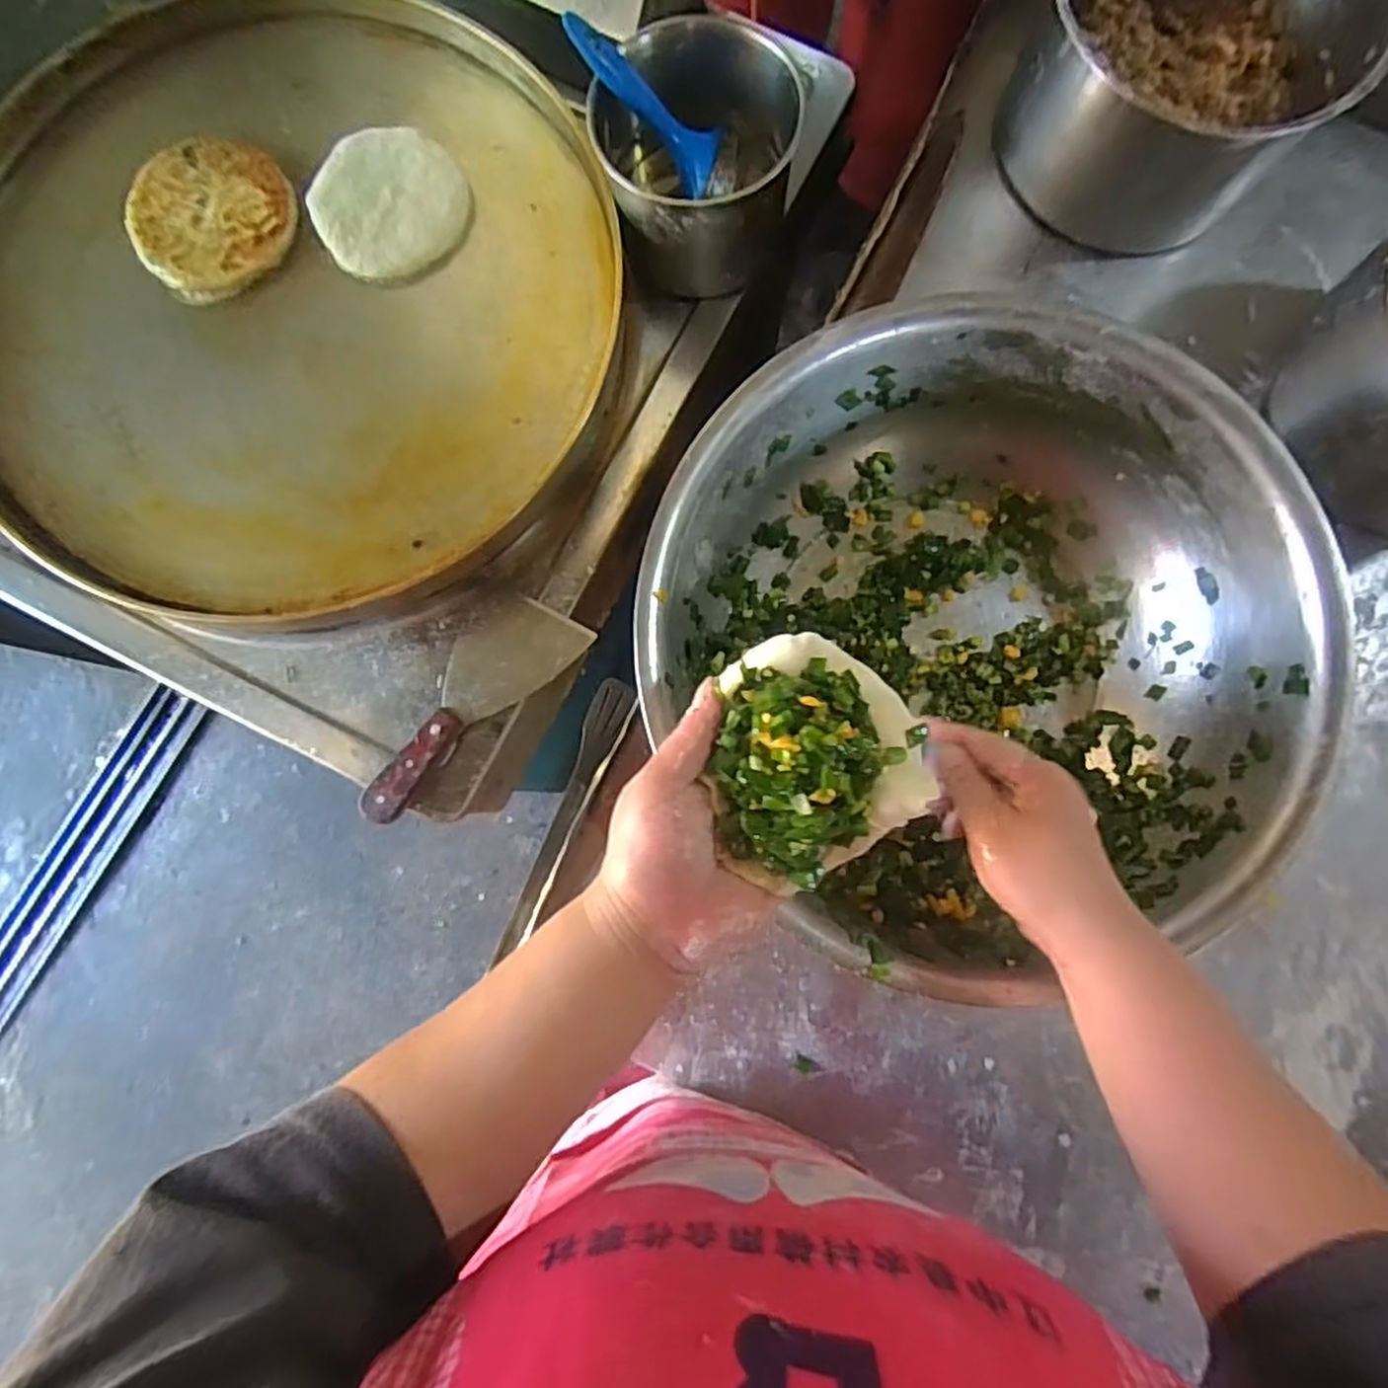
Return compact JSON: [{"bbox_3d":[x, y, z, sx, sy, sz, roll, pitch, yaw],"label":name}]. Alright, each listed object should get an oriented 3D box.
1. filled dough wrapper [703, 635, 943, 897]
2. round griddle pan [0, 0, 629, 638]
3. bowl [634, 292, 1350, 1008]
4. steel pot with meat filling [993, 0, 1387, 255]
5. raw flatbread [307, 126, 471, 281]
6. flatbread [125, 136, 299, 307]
[{"bbox_3d":[0.049,0.027,0.336,0.103,0.034,0.098,0,83,-1],"label":"filled dough wrapper"},{"bbox_3d":[-0.321,-0.319,0.607,0.510,0.058,0.527,0,83,-1],"label":"round griddle pan"},{"bbox_3d":[0.169,-0.034,0.468,0.355,0.116,0.371,0,83,-1],"label":"bowl"},{"bbox_3d":[0.328,-0.435,0.517,0.205,0.123,0.192,0,83,-1],"label":"steel pot with meat filling"},{"bbox_3d":[-0.242,-0.391,0.601,0.116,0.019,0.114,-28,84,-4],"label":"raw flatbread"},{"bbox_3d":[-0.382,-0.378,0.598,0.124,0.018,0.124,0,83,-1],"label":"flatbread"}]

